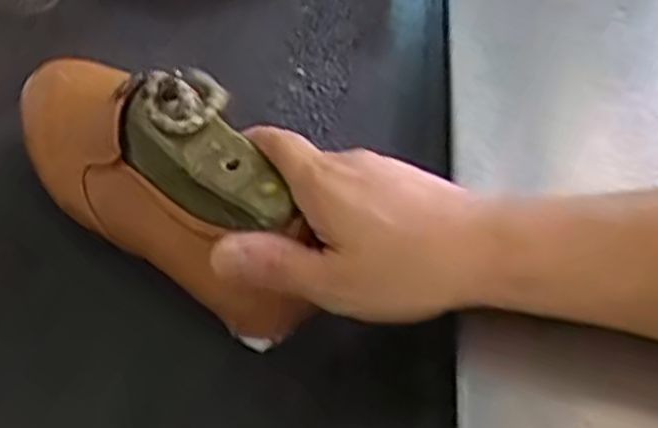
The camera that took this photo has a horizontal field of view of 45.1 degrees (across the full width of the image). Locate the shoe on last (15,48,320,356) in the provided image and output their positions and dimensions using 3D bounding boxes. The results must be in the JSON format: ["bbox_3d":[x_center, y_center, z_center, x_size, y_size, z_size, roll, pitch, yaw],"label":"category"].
[{"bbox_3d":[-0.100,-0.036,0.443,0.086,0.110,0.246,-35,48,-27],"label":"shoe on last"}]

